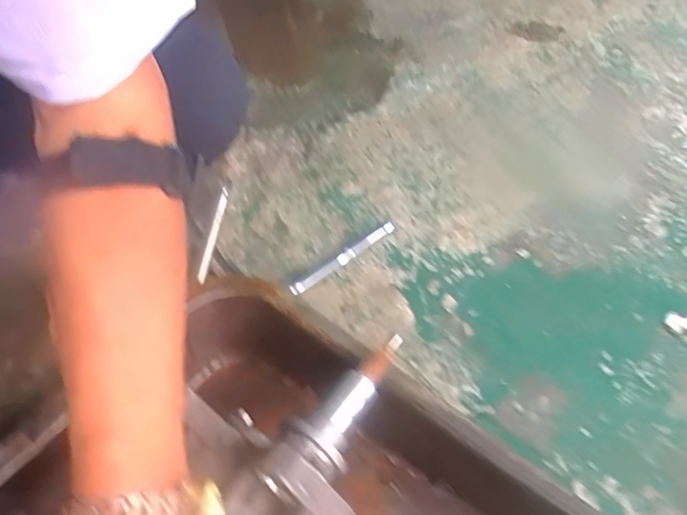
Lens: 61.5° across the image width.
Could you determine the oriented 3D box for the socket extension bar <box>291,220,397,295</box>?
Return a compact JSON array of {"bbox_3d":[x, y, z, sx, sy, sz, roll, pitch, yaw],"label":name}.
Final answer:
[{"bbox_3d":[0.000,0.000,0.668,0.151,0.010,0.017,-34,61,-27],"label":"socket extension bar"}]

